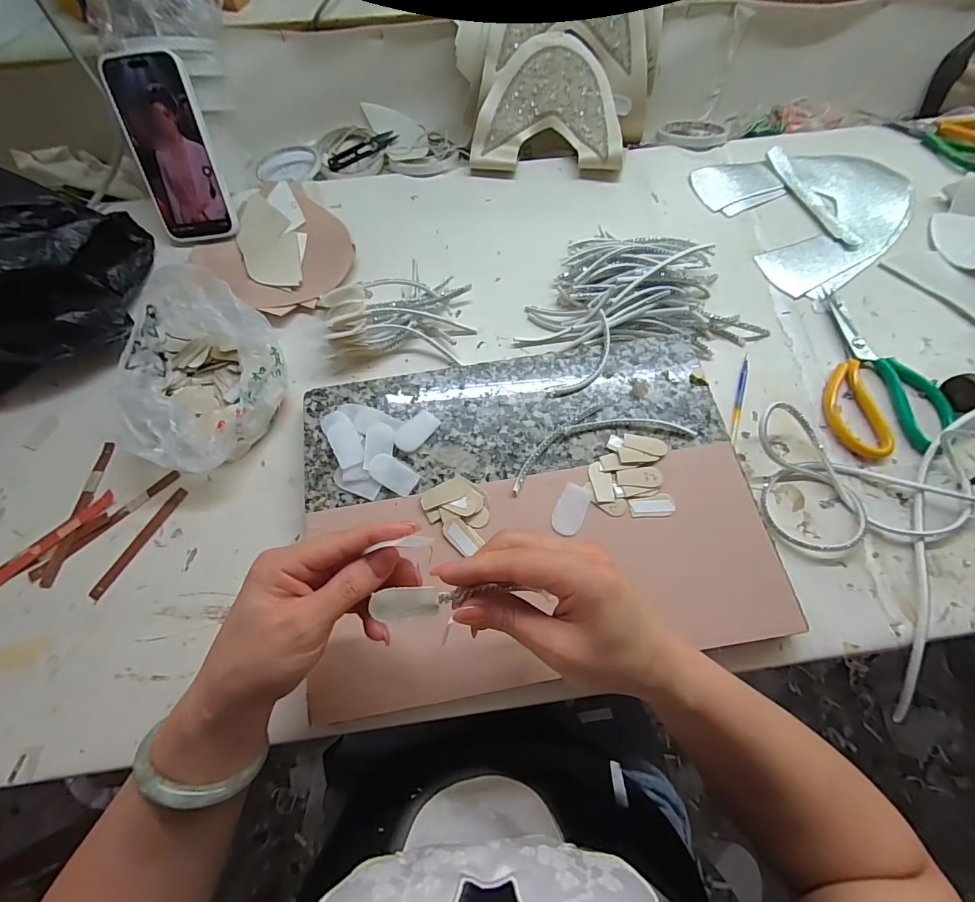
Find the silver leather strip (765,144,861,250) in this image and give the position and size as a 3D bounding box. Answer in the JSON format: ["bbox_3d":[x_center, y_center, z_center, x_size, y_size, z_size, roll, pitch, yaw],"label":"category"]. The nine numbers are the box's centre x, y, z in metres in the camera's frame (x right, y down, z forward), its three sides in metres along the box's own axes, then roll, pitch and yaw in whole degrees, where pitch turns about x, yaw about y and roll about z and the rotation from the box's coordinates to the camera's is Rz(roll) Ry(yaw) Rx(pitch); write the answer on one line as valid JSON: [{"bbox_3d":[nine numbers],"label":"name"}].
[{"bbox_3d":[0.387,-0.306,0.521,0.026,0.007,0.169,-18,69,-6],"label":"silver leather strip"}]

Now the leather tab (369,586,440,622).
[{"bbox_3d":[-0.043,0.083,0.233,0.033,0.008,0.015,-2,68,-11],"label":"leather tab"}]

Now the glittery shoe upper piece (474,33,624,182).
[{"bbox_3d":[0.071,-0.419,0.527,0.177,0.023,0.143,-1,102,0],"label":"glittery shoe upper piece"}]

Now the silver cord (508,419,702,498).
[{"bbox_3d":[0.097,-0.008,0.386,0.169,0.005,0.046,-18,69,-6],"label":"silver cord"}]

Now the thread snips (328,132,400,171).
[{"bbox_3d":[-0.167,-0.400,0.574,0.100,0.009,0.022,-32,72,-11],"label":"thread snips"}]

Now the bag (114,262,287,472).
[{"bbox_3d":[-0.275,-0.071,0.405,0.152,0.070,0.159,25,71,10],"label":"bag"}]

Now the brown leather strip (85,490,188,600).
[{"bbox_3d":[-0.307,0.080,0.384,0.013,0.005,0.107,29,72,12],"label":"brown leather strip"}]

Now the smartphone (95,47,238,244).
[{"bbox_3d":[-0.341,-0.321,0.468,0.085,0.169,0.011,-5,29,3],"label":"smartphone"}]

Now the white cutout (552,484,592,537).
[{"bbox_3d":[0.070,0.048,0.362,0.024,0.004,0.043,24,71,10],"label":"white cutout"}]

